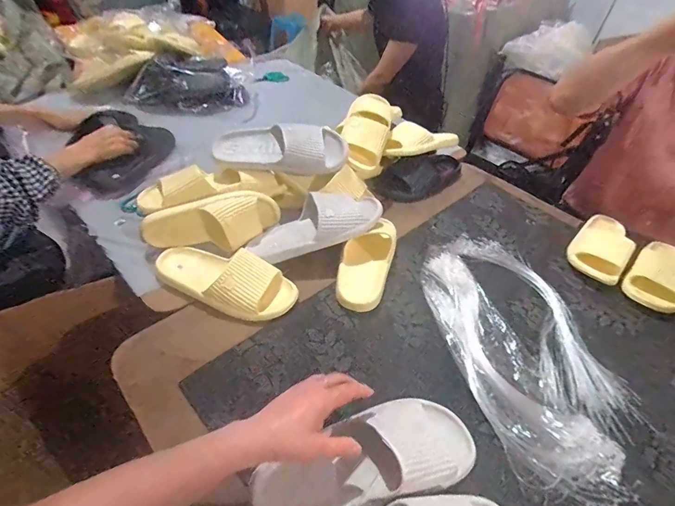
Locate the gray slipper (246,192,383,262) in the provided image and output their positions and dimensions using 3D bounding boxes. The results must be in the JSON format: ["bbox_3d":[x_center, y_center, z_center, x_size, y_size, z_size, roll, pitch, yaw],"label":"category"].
[{"bbox_3d":[-0.041,-0.055,0.720,0.269,0.074,0.112,-23,50,-8],"label":"gray slipper"}]

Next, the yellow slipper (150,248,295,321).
[{"bbox_3d":[-0.198,0.037,0.637,0.251,0.064,0.110,22,46,15],"label":"yellow slipper"}]

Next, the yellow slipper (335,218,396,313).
[{"bbox_3d":[0.054,0.011,0.697,0.093,0.062,0.207,15,45,9],"label":"yellow slipper"}]

